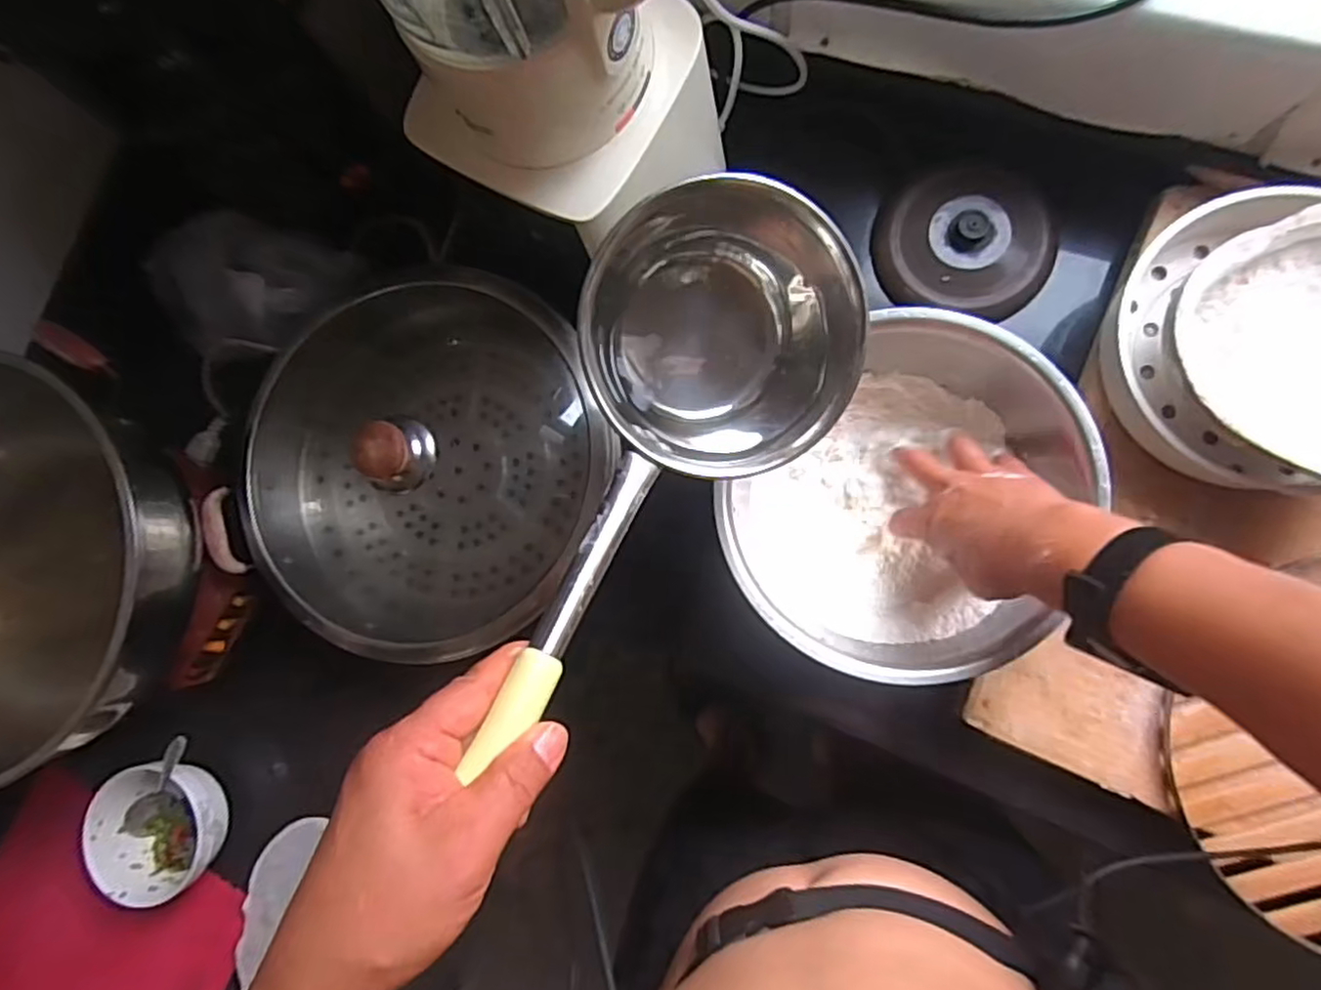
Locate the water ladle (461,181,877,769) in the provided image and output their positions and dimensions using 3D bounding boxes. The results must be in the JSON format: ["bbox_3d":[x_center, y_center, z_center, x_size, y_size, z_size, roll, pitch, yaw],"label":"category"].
[{"bbox_3d":[-0.001,-0.019,0.380,0.152,0.094,0.323,25,64,9],"label":"water ladle"}]

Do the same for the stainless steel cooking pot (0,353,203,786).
[{"bbox_3d":[-0.520,0.067,0.563,0.263,0.117,0.301,23,88,9],"label":"stainless steel cooking pot"}]

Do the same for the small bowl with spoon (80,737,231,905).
[{"bbox_3d":[-0.449,0.299,0.641,0.143,0.084,0.117,-27,82,5],"label":"small bowl with spoon"}]

